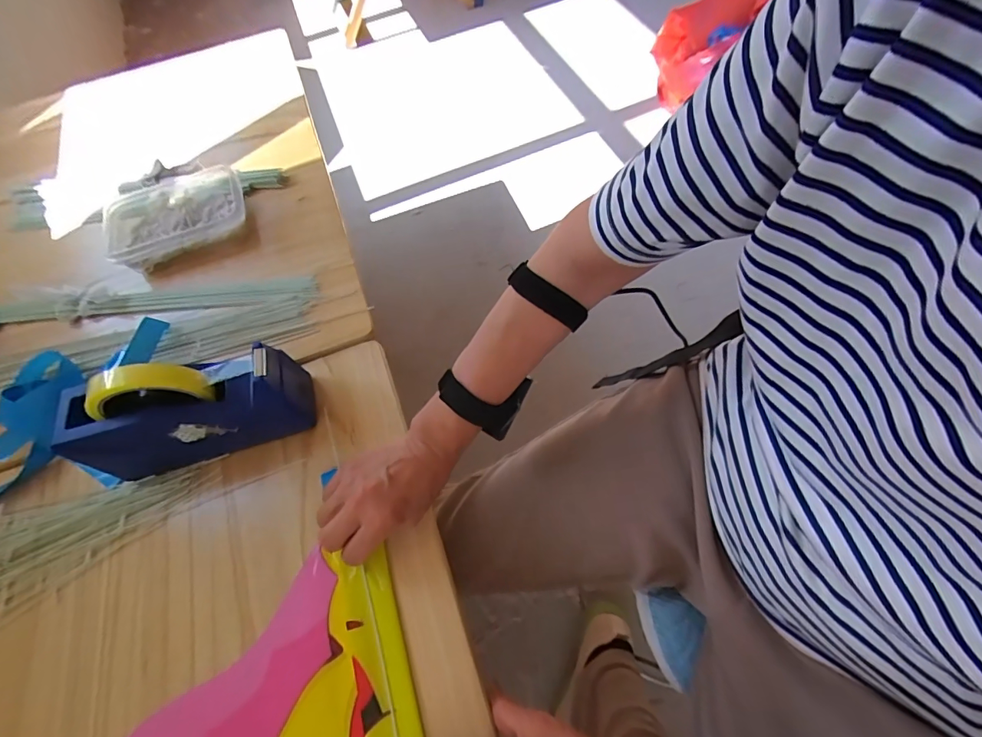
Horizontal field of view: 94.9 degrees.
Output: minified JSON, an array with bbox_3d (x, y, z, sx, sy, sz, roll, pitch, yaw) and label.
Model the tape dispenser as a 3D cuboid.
[{"bbox_3d":[-0.292,0.036,0.437,0.200,0.123,0.072,-15,61,-2],"label":"tape dispenser"}]

